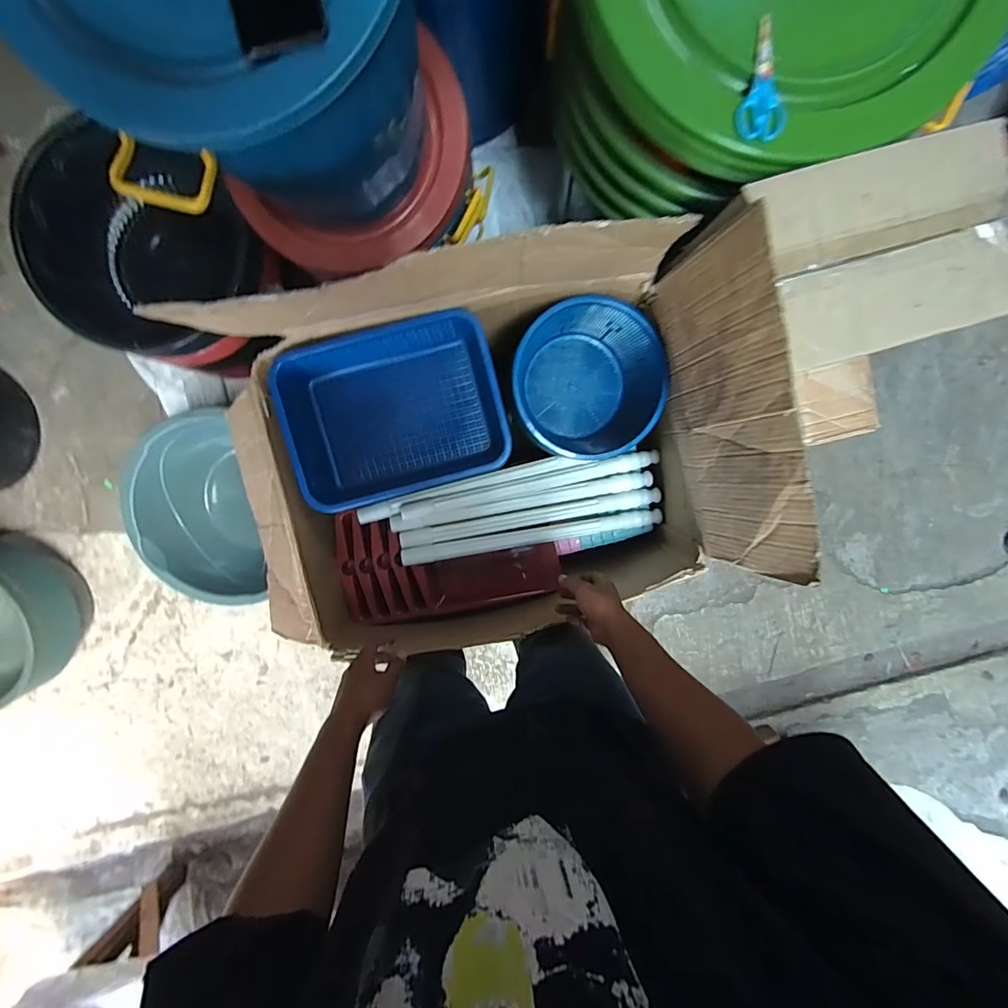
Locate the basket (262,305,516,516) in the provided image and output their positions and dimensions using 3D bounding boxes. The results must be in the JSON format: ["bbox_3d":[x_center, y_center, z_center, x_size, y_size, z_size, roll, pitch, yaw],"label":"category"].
[{"bbox_3d":[-0.182,-0.155,0.810,0.354,0.094,0.276,-14,96,2],"label":"basket"}]

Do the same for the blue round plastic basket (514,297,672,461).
[{"bbox_3d":[0.148,-0.220,0.844,0.243,0.151,0.244,0,96,0],"label":"blue round plastic basket"}]

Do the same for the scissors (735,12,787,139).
[{"bbox_3d":[0.272,-0.455,0.506,0.046,0.016,0.121,-13,96,2],"label":"scissors"}]

